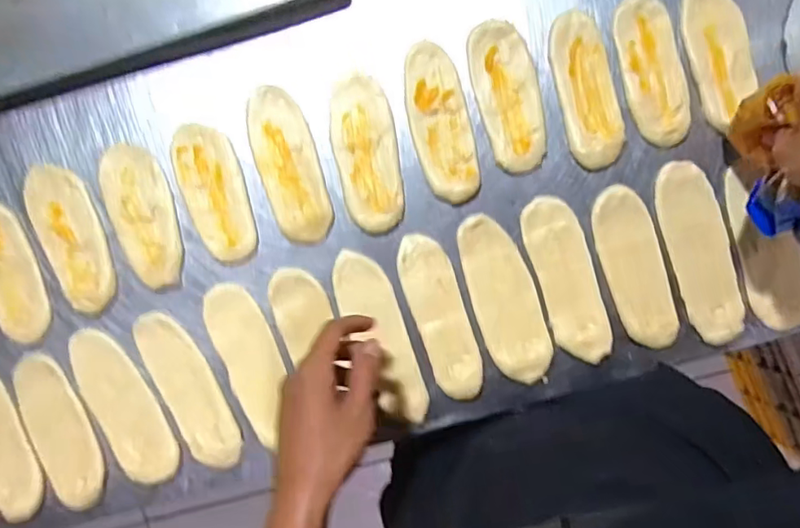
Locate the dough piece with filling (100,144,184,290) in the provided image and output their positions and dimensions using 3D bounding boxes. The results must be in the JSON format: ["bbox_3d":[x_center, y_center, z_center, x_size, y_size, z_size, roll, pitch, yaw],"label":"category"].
[{"bbox_3d":[-0.264,-0.050,0.555,0.061,0.009,0.153,-20,88,3],"label":"dough piece with filling"}]

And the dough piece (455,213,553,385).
[{"bbox_3d":[0.106,0.035,0.547,0.063,0.007,0.170,-18,88,3],"label":"dough piece"}]

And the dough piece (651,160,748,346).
[{"bbox_3d":[0.298,-0.012,0.535,0.059,0.018,0.179,-16,88,3],"label":"dough piece"}]

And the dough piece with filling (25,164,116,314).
[{"bbox_3d":[-0.340,-0.029,0.562,0.060,0.005,0.158,-24,88,3],"label":"dough piece with filling"}]

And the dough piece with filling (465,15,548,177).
[{"bbox_3d":[0.109,-0.169,0.544,0.061,0.010,0.148,-15,88,3],"label":"dough piece with filling"}]

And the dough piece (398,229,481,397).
[{"bbox_3d":[0.040,0.052,0.545,0.052,0.008,0.165,-18,88,3],"label":"dough piece"}]

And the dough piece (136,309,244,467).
[{"bbox_3d":[-0.217,0.129,0.553,0.055,0.013,0.170,-29,87,2],"label":"dough piece"}]

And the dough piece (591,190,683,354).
[{"bbox_3d":[0.235,0.004,0.539,0.057,0.009,0.161,-18,88,3],"label":"dough piece"}]

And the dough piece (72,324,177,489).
[{"bbox_3d":[-0.285,0.145,0.554,0.061,0.008,0.170,-31,87,2],"label":"dough piece"}]

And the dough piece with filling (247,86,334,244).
[{"bbox_3d":[-0.114,-0.102,0.554,0.057,0.005,0.160,-17,88,3],"label":"dough piece with filling"}]

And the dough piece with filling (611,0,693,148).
[{"bbox_3d":[0.251,-0.191,0.535,0.059,0.006,0.147,-14,88,3],"label":"dough piece with filling"}]

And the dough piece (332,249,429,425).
[{"bbox_3d":[-0.021,0.075,0.549,0.057,0.011,0.181,-19,88,3],"label":"dough piece"}]

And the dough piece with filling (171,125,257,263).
[{"bbox_3d":[-0.190,-0.072,0.554,0.061,0.004,0.143,-17,88,3],"label":"dough piece with filling"}]

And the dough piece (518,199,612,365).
[{"bbox_3d":[0.168,0.015,0.545,0.056,0.006,0.167,-17,88,3],"label":"dough piece"}]

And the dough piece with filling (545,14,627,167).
[{"bbox_3d":[0.186,-0.173,0.539,0.053,0.008,0.152,-13,88,3],"label":"dough piece with filling"}]

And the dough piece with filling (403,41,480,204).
[{"bbox_3d":[0.041,-0.143,0.549,0.058,0.005,0.160,-14,88,3],"label":"dough piece with filling"}]

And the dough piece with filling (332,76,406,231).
[{"bbox_3d":[-0.034,-0.112,0.552,0.063,0.005,0.156,-9,88,3],"label":"dough piece with filling"}]

